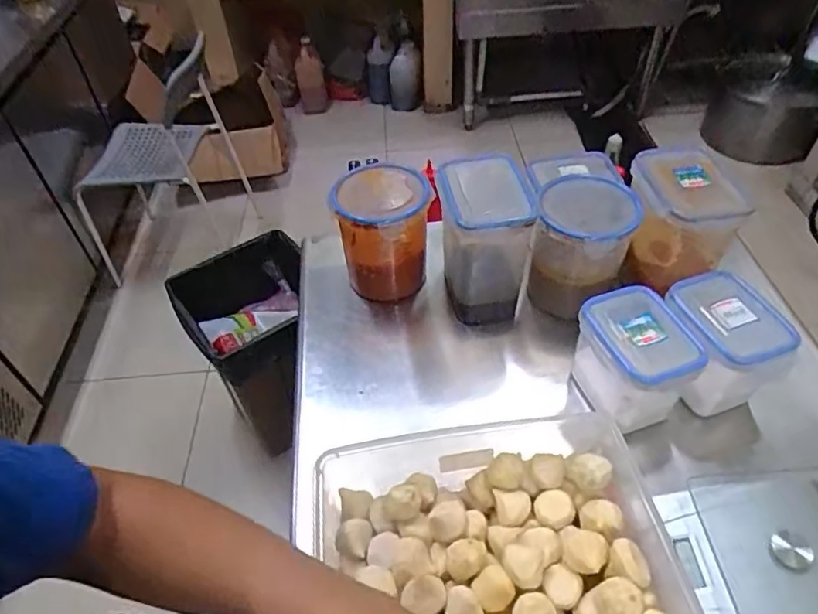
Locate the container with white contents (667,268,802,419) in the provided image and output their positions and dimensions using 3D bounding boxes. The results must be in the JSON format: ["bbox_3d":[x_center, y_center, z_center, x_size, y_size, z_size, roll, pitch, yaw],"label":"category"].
[{"bbox_3d":[0.349,0.040,0.670,0.115,0.110,0.126,-10,48,-5],"label":"container with white contents"}]

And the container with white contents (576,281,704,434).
[{"bbox_3d":[0.253,0.061,0.660,0.097,0.126,0.127,-18,49,-12],"label":"container with white contents"}]

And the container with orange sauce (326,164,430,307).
[{"bbox_3d":[-0.035,-0.106,0.853,0.128,0.172,0.122,-3,48,1],"label":"container with orange sauce"}]

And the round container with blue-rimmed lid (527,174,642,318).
[{"bbox_3d":[0.226,-0.082,0.764,0.113,0.161,0.113,-2,48,2],"label":"round container with blue-rimmed lid"}]

